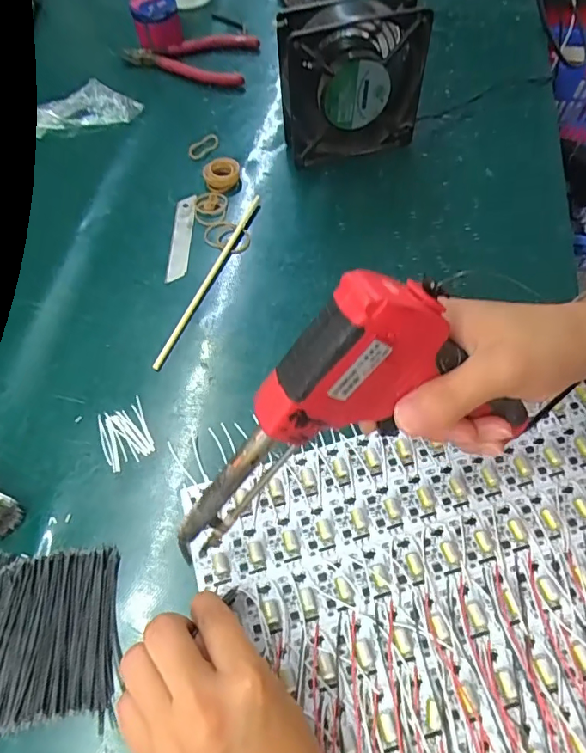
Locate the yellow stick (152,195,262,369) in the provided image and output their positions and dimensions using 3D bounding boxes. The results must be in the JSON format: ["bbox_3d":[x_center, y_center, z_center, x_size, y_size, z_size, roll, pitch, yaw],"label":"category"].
[{"bbox_3d":[-0.070,-0.087,0.418,0.008,0.005,0.194,20,59,12],"label":"yellow stick"}]

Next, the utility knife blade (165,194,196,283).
[{"bbox_3d":[-0.100,-0.126,0.441,0.018,0.004,0.097,-3,62,6],"label":"utility knife blade"}]

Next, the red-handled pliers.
[{"bbox_3d":[-0.122,-0.361,0.558,0.148,0.032,0.071,9,58,5],"label":"red-handled pliers"}]

